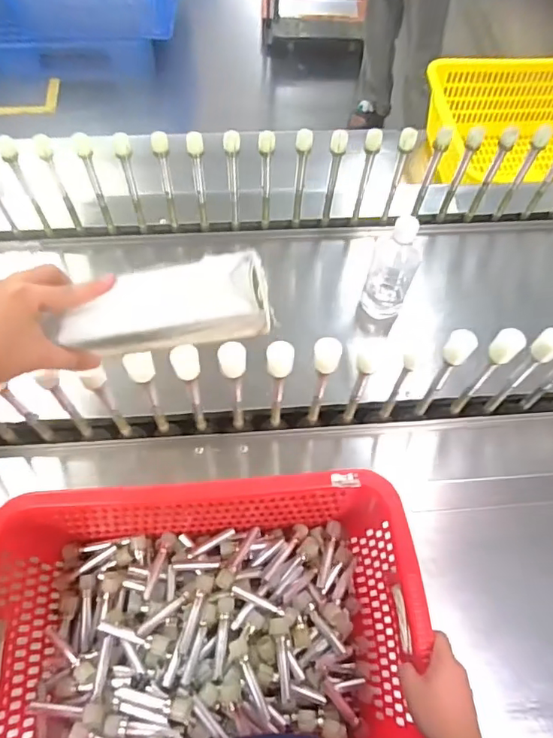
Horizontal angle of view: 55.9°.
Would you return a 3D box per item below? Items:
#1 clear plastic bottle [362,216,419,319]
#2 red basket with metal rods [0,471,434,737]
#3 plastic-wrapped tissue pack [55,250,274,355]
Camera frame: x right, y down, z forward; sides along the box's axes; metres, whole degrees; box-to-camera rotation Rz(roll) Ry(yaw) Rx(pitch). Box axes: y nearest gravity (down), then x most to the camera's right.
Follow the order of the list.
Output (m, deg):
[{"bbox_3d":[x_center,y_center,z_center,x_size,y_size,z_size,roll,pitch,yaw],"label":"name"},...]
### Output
[{"bbox_3d":[0.161,-0.136,0.726,0.063,0.145,0.074,17,67,9],"label":"clear plastic bottle"},{"bbox_3d":[-0.085,0.315,0.650,0.500,0.164,0.333,-6,65,-1],"label":"red basket with metal rods"},{"bbox_3d":[-0.100,-0.054,0.476,0.183,0.043,0.064,-11,65,4],"label":"plastic-wrapped tissue pack"}]

